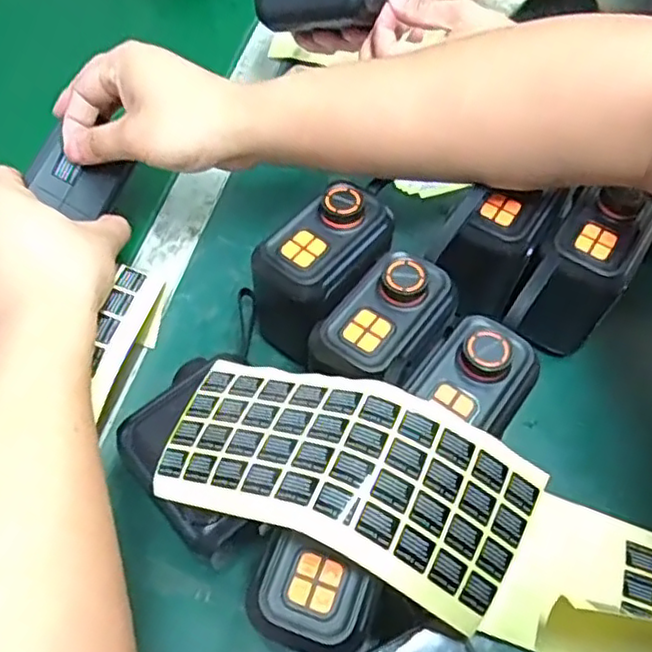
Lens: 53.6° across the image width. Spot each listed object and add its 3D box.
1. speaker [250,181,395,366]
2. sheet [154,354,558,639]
[{"bbox_3d":[0.000,-0.028,0.411,0.059,0.101,0.097,38,67,20],"label":"speaker"},{"bbox_3d":[0.007,0.068,0.312,0.179,0.046,0.085,21,62,12],"label":"sheet"}]

